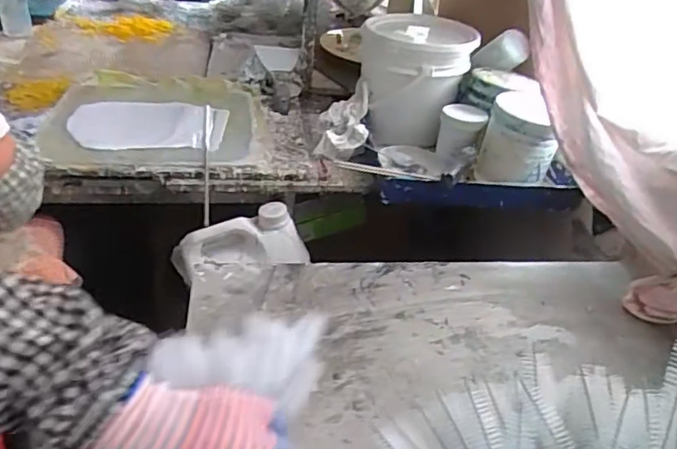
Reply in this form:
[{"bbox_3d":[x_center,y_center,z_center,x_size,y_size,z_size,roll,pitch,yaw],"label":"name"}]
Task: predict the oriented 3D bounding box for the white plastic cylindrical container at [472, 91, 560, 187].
[{"bbox_3d":[0.290,-0.138,0.904,0.111,0.107,0.126,15,36,14],"label":"white plastic cylindrical container"}]

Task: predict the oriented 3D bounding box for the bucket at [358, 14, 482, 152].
[{"bbox_3d":[0.136,-0.267,1.044,0.185,0.194,0.190,4,34,-3],"label":"bucket"}]

